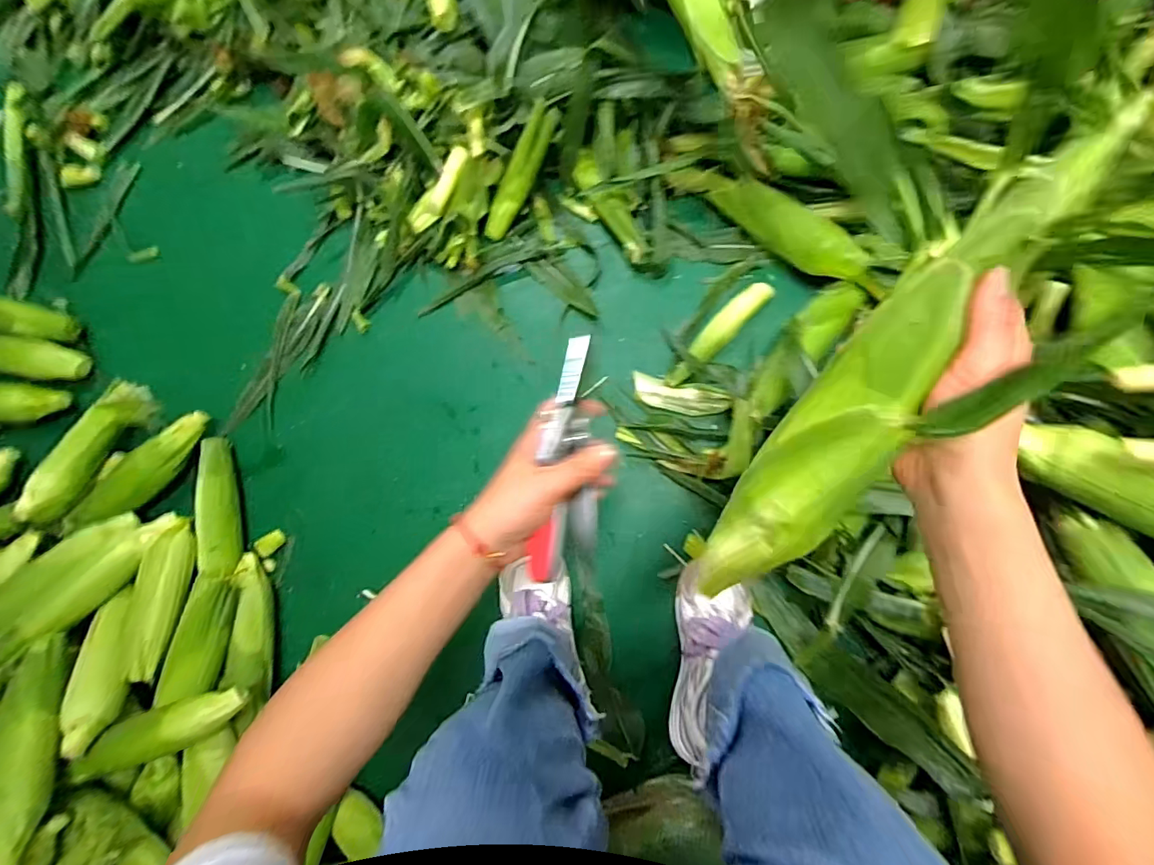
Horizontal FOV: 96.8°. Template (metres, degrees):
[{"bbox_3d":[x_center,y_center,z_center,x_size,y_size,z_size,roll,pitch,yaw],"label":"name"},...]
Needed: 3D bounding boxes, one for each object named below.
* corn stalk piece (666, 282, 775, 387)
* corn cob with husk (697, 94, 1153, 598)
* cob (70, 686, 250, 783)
[{"bbox_3d":[0.197,-0.137,0.722,0.037,0.032,0.192,44,88,9],"label":"corn stalk piece"},{"bbox_3d":[0.163,-0.014,0.297,0.053,0.051,0.328,34,114,9],"label":"corn cob with husk"},{"bbox_3d":[-0.490,0.355,0.611,0.182,0.046,0.058,-19,80,-10],"label":"cob"}]

